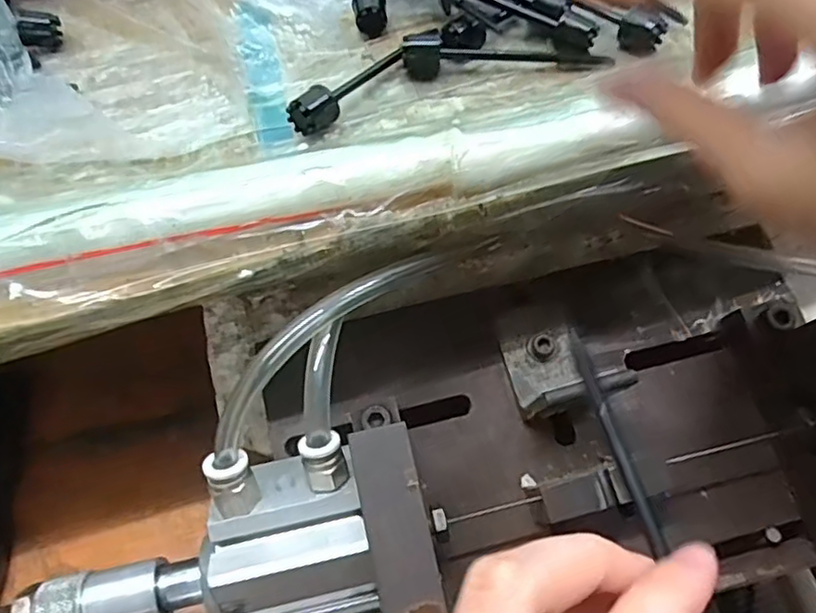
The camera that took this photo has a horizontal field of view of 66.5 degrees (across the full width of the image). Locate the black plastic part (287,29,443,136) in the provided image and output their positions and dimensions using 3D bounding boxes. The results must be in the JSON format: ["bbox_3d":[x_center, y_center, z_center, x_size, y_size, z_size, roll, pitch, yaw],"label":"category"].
[{"bbox_3d":[-0.016,-0.089,0.248,0.070,0.017,0.012,-36,60,-19],"label":"black plastic part"}]

